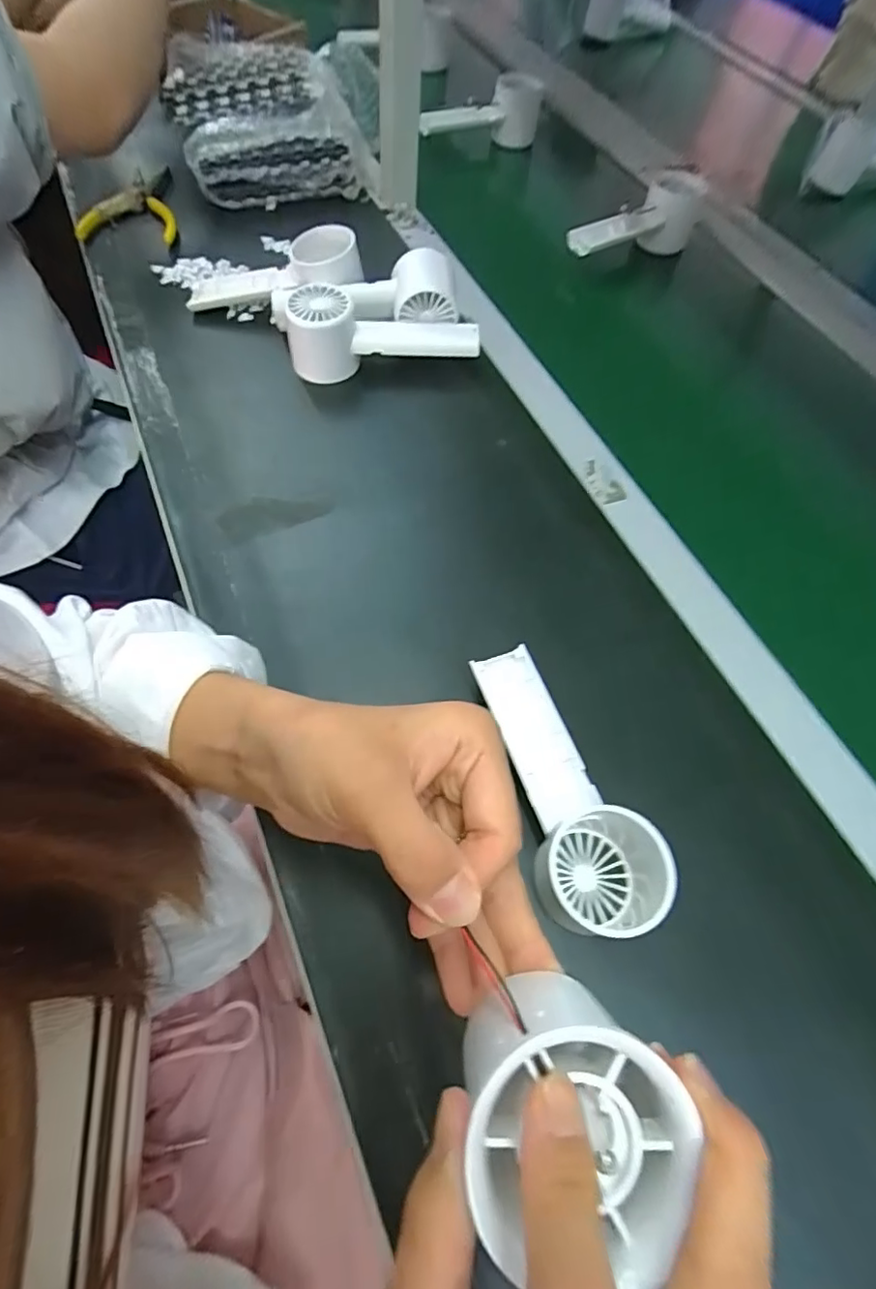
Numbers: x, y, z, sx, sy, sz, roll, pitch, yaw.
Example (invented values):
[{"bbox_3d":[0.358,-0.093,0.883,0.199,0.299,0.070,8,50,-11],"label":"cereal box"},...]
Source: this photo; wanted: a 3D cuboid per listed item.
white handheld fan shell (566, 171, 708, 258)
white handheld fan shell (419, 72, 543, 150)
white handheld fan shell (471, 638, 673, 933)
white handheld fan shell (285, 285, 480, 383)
[{"bbox_3d":[0.199,-0.427,0.572,0.160,0.056,0.059,-27,67,-15],"label":"white handheld fan shell"},{"bbox_3d":[0.052,-0.636,0.685,0.149,0.062,0.053,-12,64,-8],"label":"white handheld fan shell"},{"bbox_3d":[0.074,0.071,0.309,0.063,0.058,0.154,-12,64,-9],"label":"white handheld fan shell"},{"bbox_3d":[-0.048,-0.265,0.478,0.159,0.058,0.061,-6,63,-5],"label":"white handheld fan shell"}]

